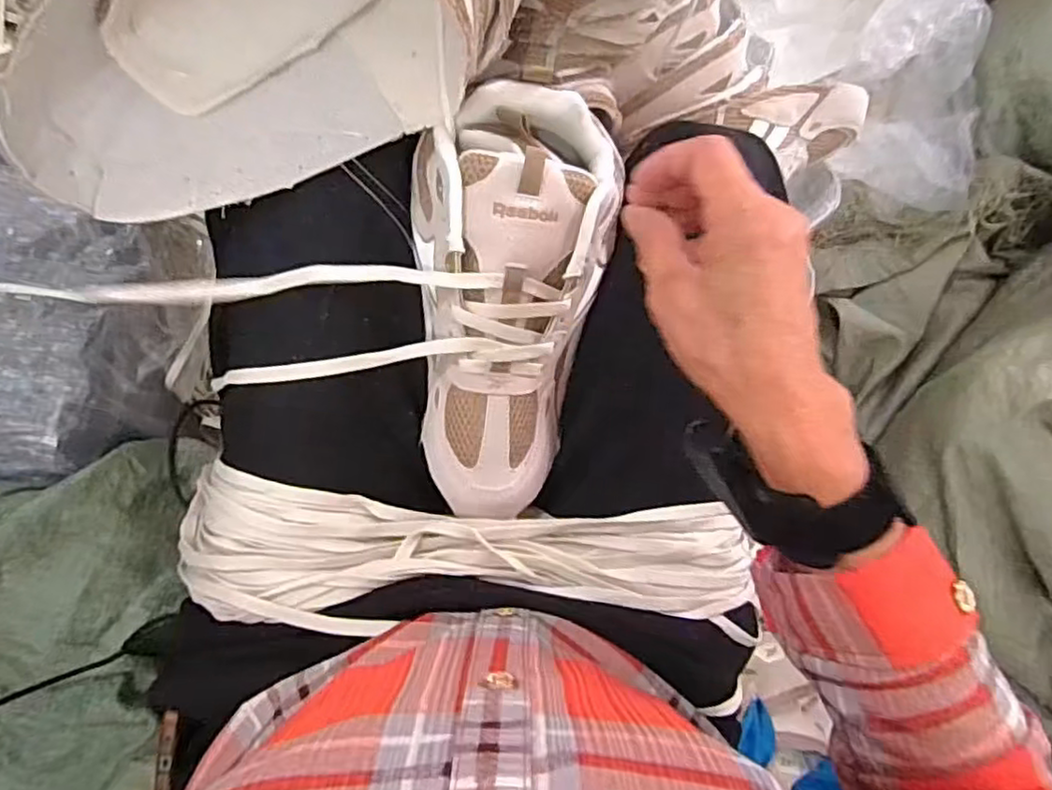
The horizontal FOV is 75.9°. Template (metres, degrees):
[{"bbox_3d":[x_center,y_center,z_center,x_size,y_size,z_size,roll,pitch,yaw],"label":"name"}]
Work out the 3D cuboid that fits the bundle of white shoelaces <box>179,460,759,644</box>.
[{"bbox_3d":[-0.029,0.096,0.394,0.329,0.035,0.077,5,93,-6],"label":"bundle of white shoelaces"}]

